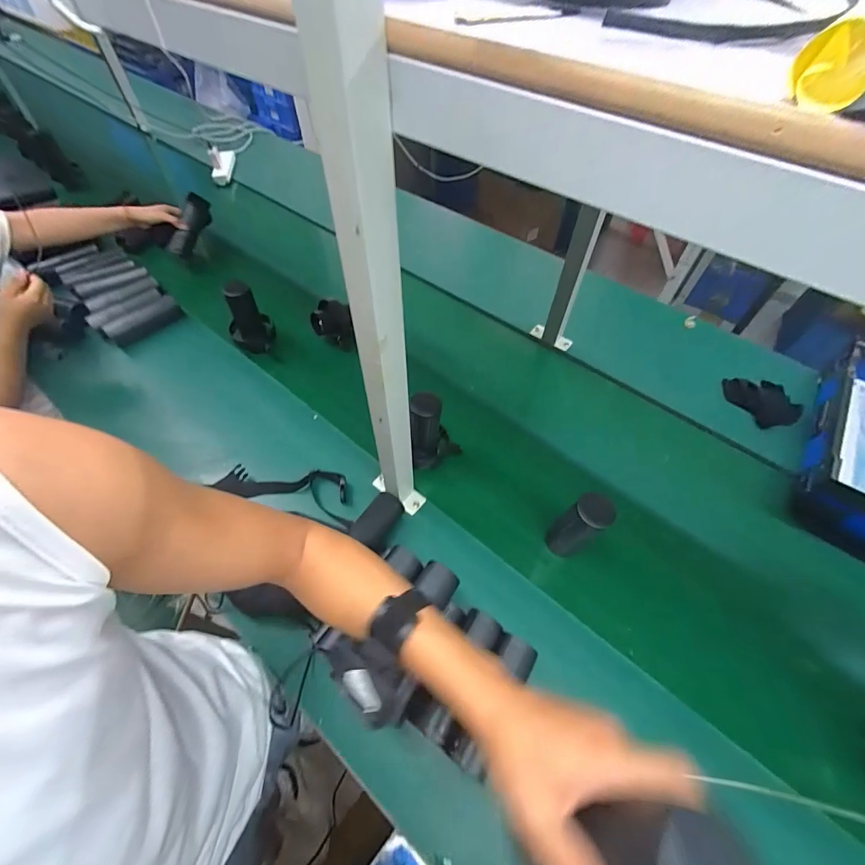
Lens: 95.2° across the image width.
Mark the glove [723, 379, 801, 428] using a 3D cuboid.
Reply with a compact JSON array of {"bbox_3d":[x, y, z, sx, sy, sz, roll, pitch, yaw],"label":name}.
[{"bbox_3d":[0.698,-0.069,0.839,0.095,0.010,0.142,-37,68,-2],"label":"glove"}]

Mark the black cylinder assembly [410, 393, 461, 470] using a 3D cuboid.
[{"bbox_3d":[0.005,0.017,0.718,0.086,0.192,0.066,-6,56,-4],"label":"black cylinder assembly"}]

